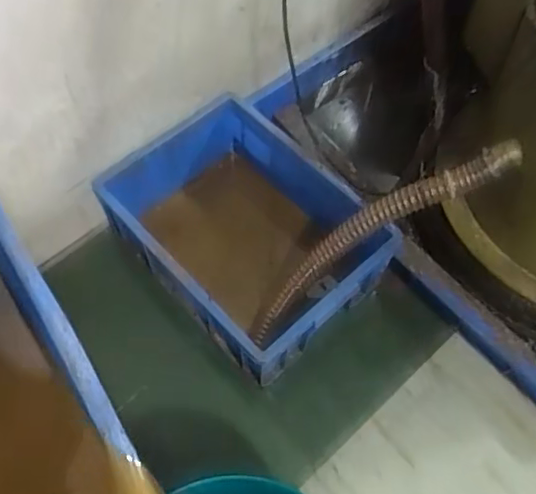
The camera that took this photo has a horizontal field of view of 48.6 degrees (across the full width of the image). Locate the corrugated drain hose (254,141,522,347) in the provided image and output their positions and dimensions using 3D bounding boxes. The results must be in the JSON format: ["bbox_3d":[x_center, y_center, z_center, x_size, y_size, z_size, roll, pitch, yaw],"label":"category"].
[{"bbox_3d":[0.177,-0.016,1.029,0.548,0.040,0.110,-35,58,21],"label":"corrugated drain hose"}]

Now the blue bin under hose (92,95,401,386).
[{"bbox_3d":[-0.036,-0.032,1.160,0.370,0.190,0.477,-37,69,-21],"label":"blue bin under hose"}]

